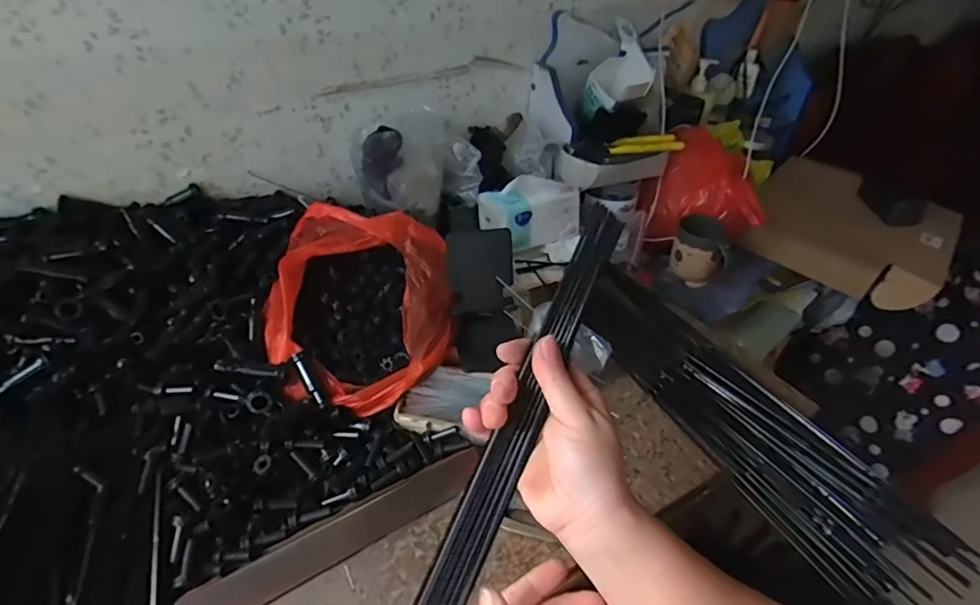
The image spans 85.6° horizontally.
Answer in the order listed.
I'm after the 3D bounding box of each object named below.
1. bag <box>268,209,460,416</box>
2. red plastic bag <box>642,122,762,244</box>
[{"bbox_3d":[-0.151,-0.005,0.614,0.211,0.116,0.228,2,39,-1],"label":"bag"},{"bbox_3d":[0.371,-0.191,0.928,0.198,0.155,0.119,11,40,9],"label":"red plastic bag"}]

